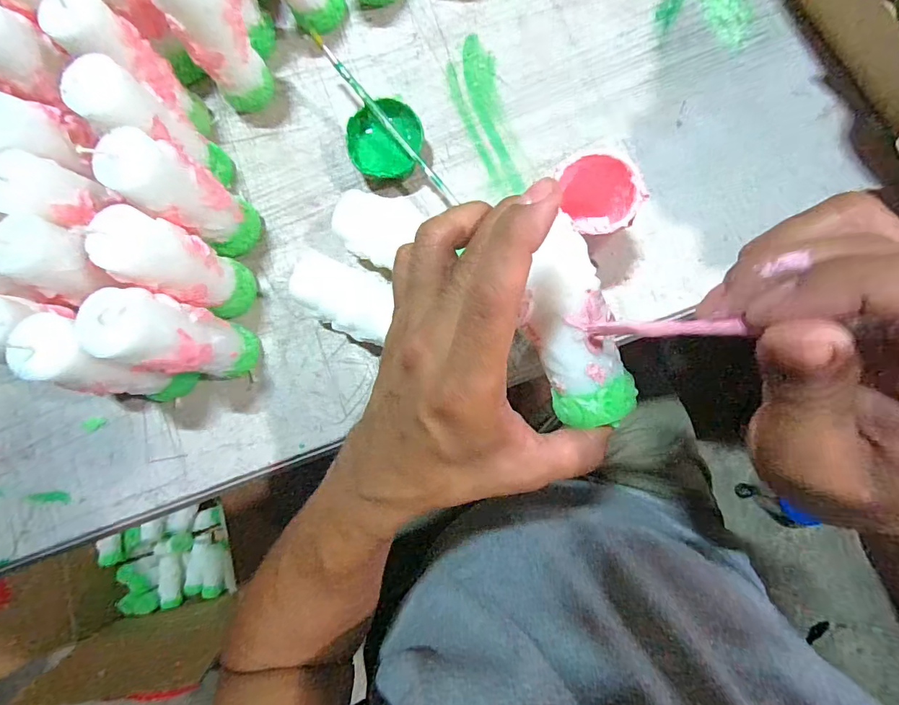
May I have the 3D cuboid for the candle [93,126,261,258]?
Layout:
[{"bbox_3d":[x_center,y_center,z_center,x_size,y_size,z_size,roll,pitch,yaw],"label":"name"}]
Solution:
[{"bbox_3d":[-0.168,-0.099,0.294,0.039,0.105,0.039,-1,82,7],"label":"candle"}]

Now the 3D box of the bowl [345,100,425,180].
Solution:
[{"bbox_3d":[-0.044,-0.149,0.325,0.051,0.030,0.050,-1,82,7],"label":"bowl"}]

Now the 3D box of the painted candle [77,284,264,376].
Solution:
[{"bbox_3d":[-0.165,-0.007,0.280,0.039,0.110,0.043,12,84,8],"label":"painted candle"}]

